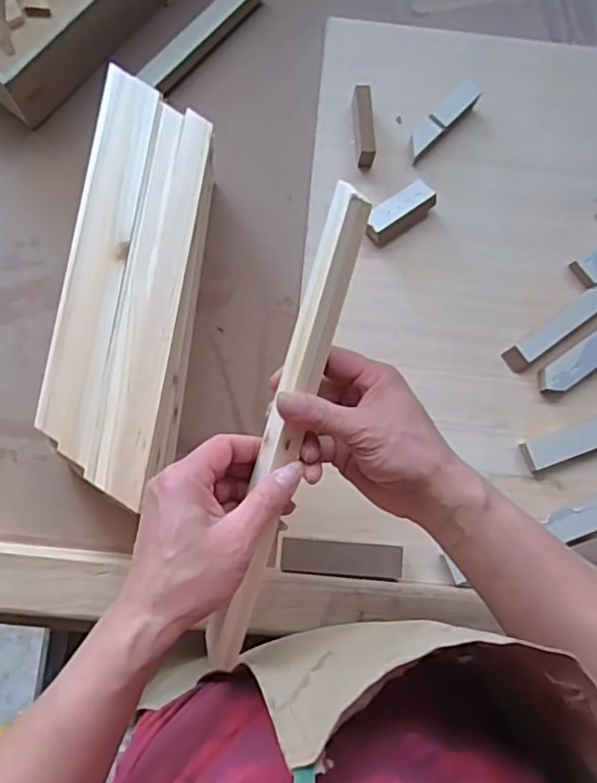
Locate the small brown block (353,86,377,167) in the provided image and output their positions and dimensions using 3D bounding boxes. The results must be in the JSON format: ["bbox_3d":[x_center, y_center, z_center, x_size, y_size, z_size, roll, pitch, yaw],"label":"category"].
[{"bbox_3d":[0.068,-0.275,0.616,0.016,0.032,0.078,-4,81,-2],"label":"small brown block"}]

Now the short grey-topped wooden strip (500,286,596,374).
[{"bbox_3d":[0.262,-0.065,0.600,0.131,0.011,0.026,-35,83,-7],"label":"short grey-topped wooden strip"}]

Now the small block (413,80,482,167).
[{"bbox_3d":[0.152,-0.286,0.629,0.024,0.012,0.106,43,82,5],"label":"small block"}]

